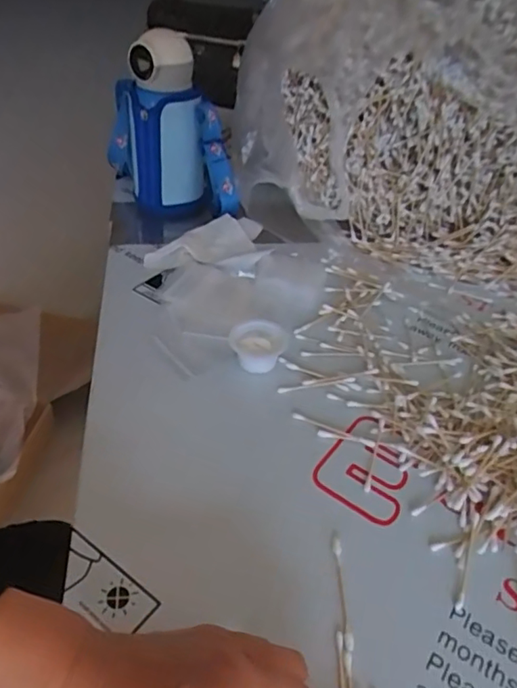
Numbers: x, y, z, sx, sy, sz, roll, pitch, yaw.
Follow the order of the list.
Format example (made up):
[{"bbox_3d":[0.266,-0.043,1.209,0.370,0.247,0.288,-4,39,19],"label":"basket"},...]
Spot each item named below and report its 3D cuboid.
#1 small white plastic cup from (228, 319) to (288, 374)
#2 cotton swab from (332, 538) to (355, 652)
[{"bbox_3d":[0.001,0.001,0.505,0.049,0.021,0.049,3,42,-3],"label":"small white plastic cup"},{"bbox_3d":[0.054,0.160,0.350,0.006,0.007,0.070,3,42,-3],"label":"cotton swab"}]

